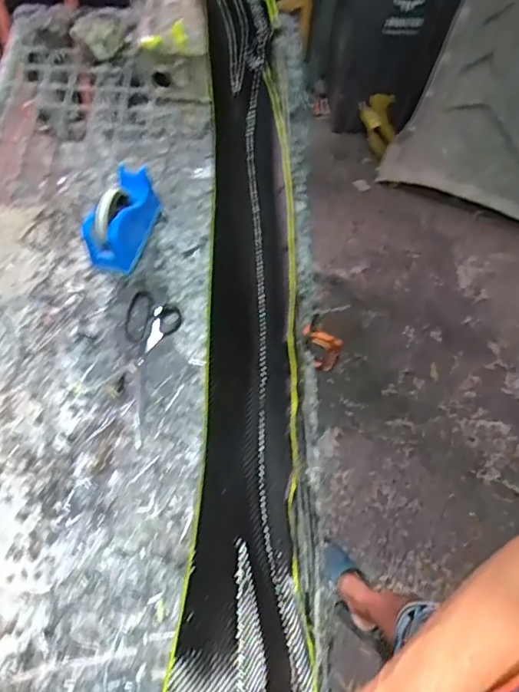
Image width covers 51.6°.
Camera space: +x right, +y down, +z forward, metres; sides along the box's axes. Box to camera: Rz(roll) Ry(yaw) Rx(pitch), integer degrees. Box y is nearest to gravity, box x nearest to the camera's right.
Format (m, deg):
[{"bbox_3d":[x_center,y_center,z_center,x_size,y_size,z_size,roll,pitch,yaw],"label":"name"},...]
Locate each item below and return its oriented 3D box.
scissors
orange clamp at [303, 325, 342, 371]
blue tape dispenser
[{"bbox_3d":[-0.170,0.023,0.774,0.079,0.018,0.238,6,57,1],"label":"scissors"},{"bbox_3d":[0.091,0.004,0.801,0.058,0.087,0.016,22,59,11],"label":"orange clamp"},{"bbox_3d":[-0.219,-0.214,0.863,0.073,0.099,0.161,12,58,5],"label":"blue tape dispenser"}]

